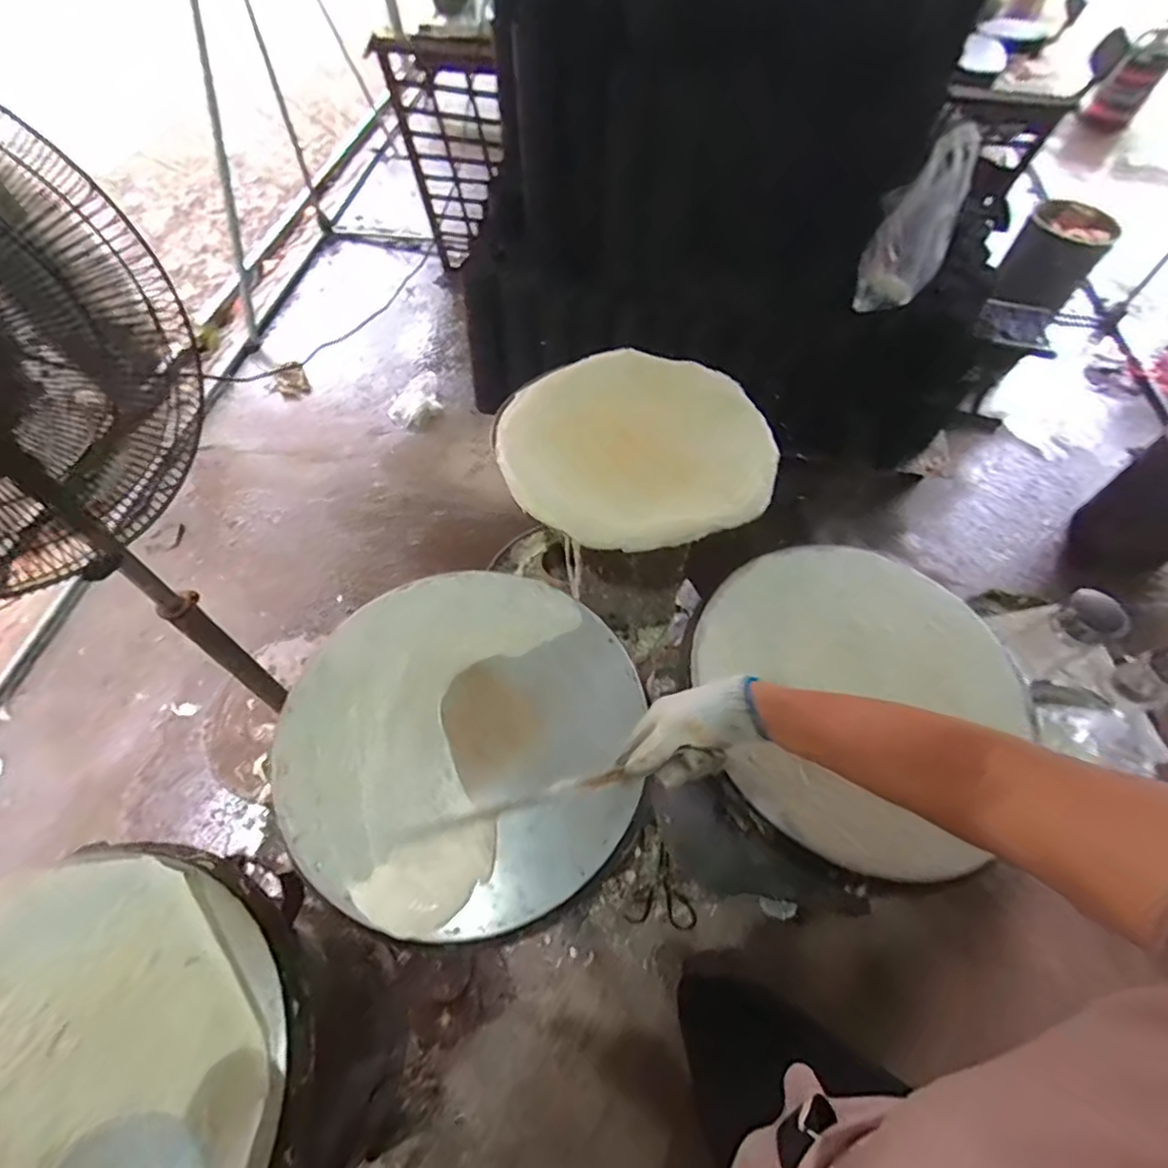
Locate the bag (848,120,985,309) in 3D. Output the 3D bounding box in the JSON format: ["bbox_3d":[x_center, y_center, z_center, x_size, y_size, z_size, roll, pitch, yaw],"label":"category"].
[{"bbox_3d":[0.777,-0.844,1.352,0.173,0.367,0.168,28,61,15],"label":"bag"}]

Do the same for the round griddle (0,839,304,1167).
[{"bbox_3d":[-0.440,0.434,0.467,0.373,0.045,0.400,1,58,-1],"label":"round griddle"}]

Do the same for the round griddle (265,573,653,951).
[{"bbox_3d":[-0.131,0.152,0.633,0.371,0.043,0.379,1,58,-1],"label":"round griddle"}]

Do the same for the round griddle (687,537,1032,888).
[{"bbox_3d":[0.312,0.109,0.679,0.346,0.038,0.384,39,65,20],"label":"round griddle"}]

